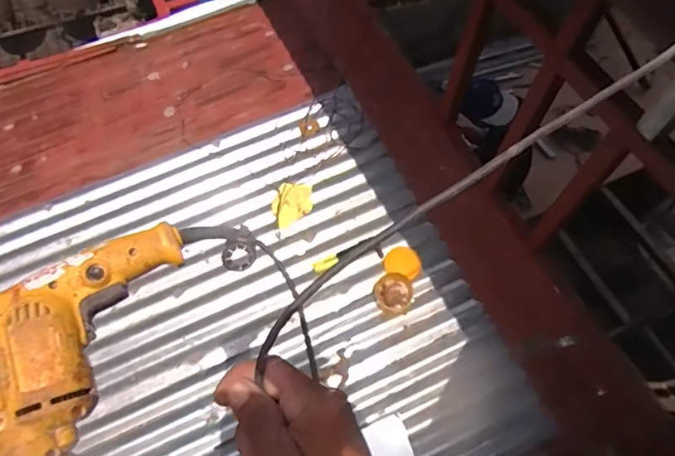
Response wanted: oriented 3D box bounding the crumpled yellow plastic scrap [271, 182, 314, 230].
[{"bbox_3d":[-0.163,-0.083,1.827,0.139,0.024,0.184,0,60,-2],"label":"crumpled yellow plastic scrap"}]

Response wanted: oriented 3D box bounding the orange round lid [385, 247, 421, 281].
[{"bbox_3d":[0.219,0.112,1.665,0.117,0.023,0.105,20,62,9],"label":"orange round lid"}]

